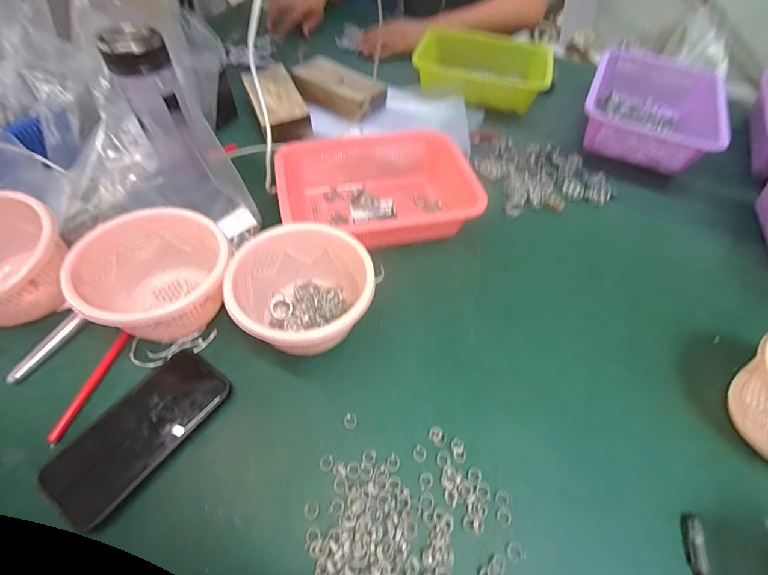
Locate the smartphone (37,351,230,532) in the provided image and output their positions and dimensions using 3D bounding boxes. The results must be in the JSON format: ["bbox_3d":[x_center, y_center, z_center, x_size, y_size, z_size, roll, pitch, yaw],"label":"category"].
[{"bbox_3d":[-0.231,0.133,0.348,0.078,0.008,0.155,31,54,17],"label":"smartphone"}]

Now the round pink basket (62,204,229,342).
[{"bbox_3d":[-0.240,-0.001,0.405,0.146,0.101,0.141,1,53,-2],"label":"round pink basket"}]

